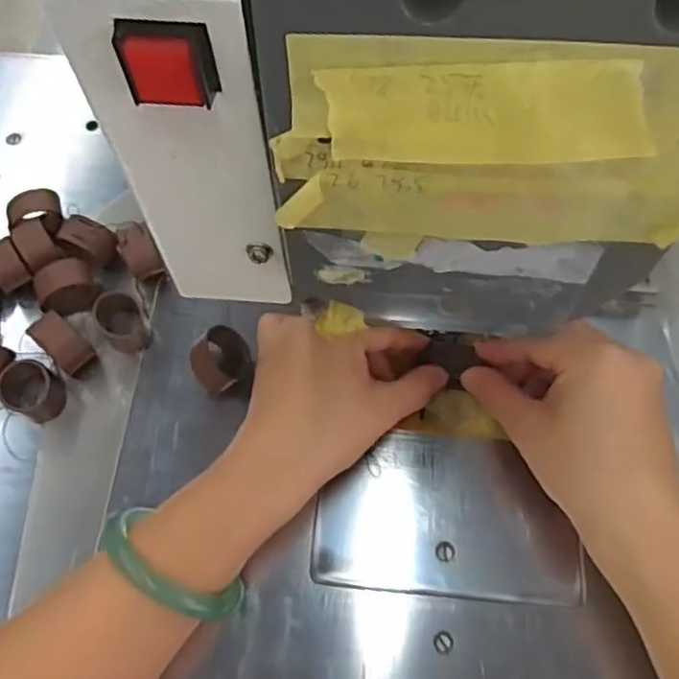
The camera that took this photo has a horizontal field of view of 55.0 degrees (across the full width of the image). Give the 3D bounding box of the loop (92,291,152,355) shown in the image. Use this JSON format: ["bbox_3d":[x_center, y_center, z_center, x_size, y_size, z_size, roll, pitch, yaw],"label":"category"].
[{"bbox_3d":[-0.121,-0.008,0.366,0.024,0.021,0.036,-33,68,-13],"label":"loop"}]

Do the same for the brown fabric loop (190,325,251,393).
[{"bbox_3d":[-0.063,0.010,0.347,0.030,0.021,0.026,-29,67,-12],"label":"brown fabric loop"}]

